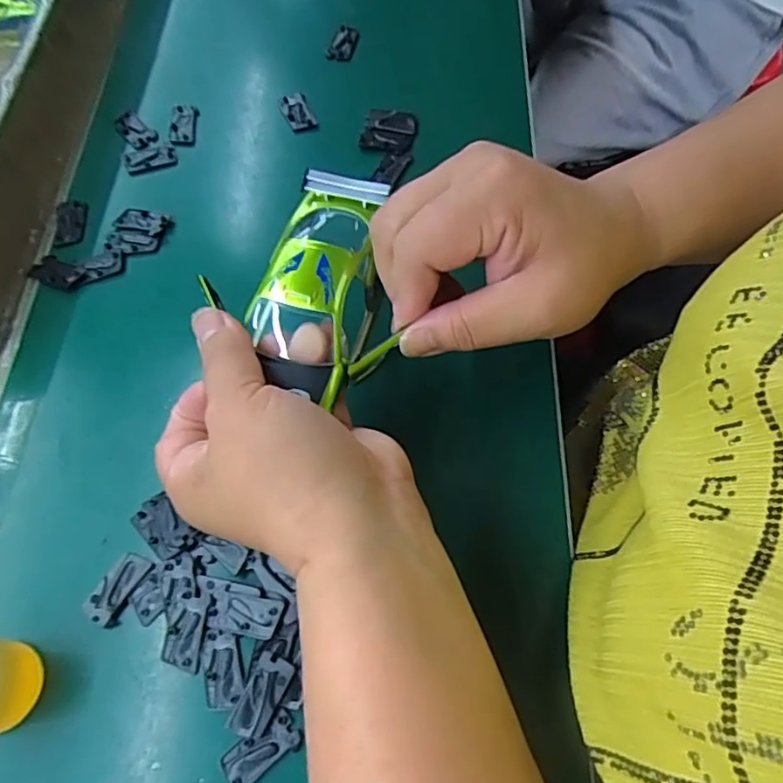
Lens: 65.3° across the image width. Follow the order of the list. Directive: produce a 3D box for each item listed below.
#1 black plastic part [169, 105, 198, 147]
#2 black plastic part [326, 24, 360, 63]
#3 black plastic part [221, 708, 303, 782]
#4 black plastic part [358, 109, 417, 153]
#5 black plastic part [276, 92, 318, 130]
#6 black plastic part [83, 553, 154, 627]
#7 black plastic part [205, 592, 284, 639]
[{"bbox_3d":[-0.141,-0.180,0.413,0.018,0.005,0.033,-1,65,3],"label":"black plastic part"},{"bbox_3d":[-0.035,-0.251,0.443,0.021,0.011,0.030,8,66,7],"label":"black plastic part"},{"bbox_3d":[-0.054,0.149,0.253,0.033,0.004,0.016,-35,68,-12],"label":"black plastic part"},{"bbox_3d":[-0.003,-0.170,0.401,0.035,0.007,0.033,10,66,8],"label":"black plastic part"},{"bbox_3d":[-0.064,-0.190,0.414,0.018,0.007,0.031,-22,66,-7],"label":"black plastic part"},{"bbox_3d":[-0.128,0.092,0.285,0.018,0.004,0.034,26,69,14],"label":"black plastic part"},{"bbox_3d":[-0.066,0.100,0.274,0.033,0.004,0.017,7,66,7],"label":"black plastic part"}]

